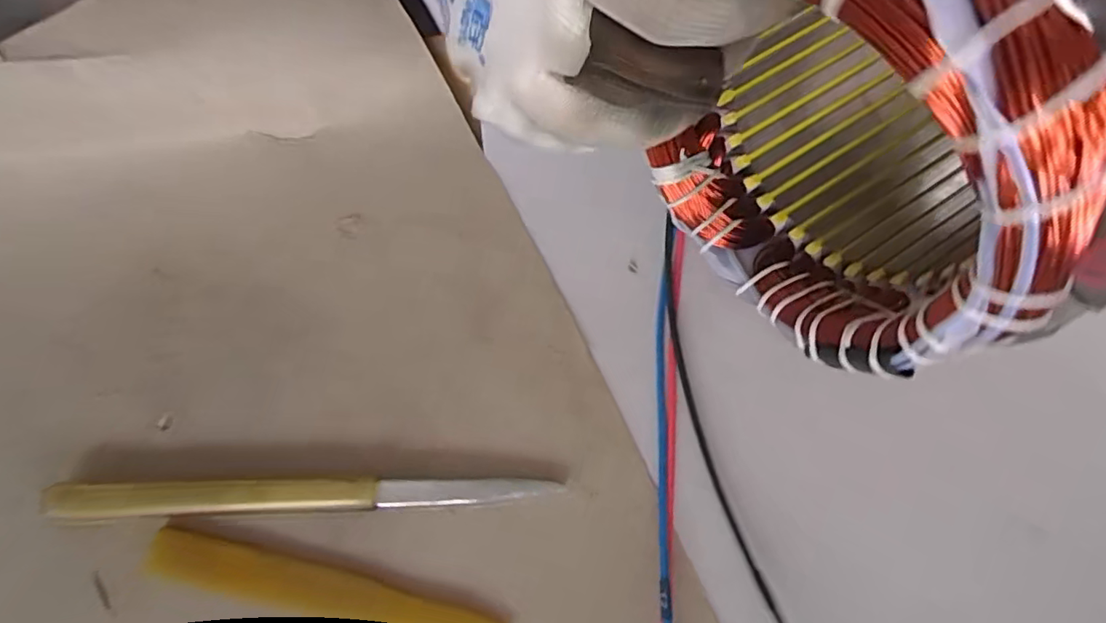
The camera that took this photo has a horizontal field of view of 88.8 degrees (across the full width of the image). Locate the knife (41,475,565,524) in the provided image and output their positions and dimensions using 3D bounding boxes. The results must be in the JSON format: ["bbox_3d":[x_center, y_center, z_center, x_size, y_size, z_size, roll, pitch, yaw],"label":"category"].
[{"bbox_3d":[-0.089,0.067,0.205,0.175,0.014,0.013,-2,67,0],"label":"knife"}]

